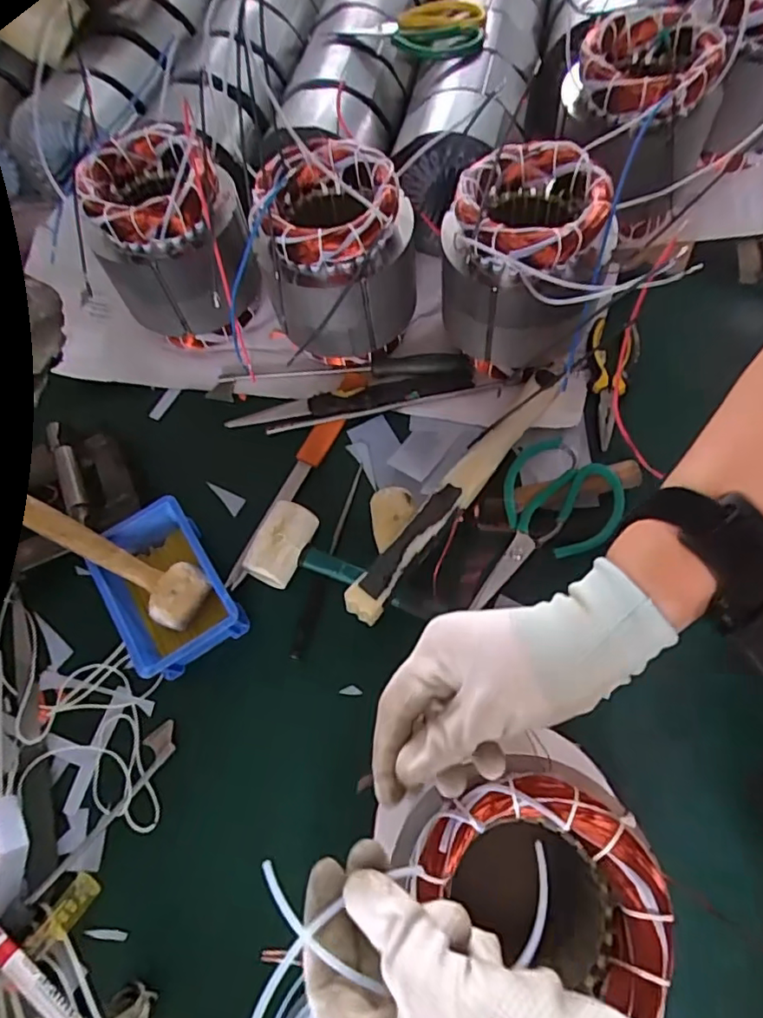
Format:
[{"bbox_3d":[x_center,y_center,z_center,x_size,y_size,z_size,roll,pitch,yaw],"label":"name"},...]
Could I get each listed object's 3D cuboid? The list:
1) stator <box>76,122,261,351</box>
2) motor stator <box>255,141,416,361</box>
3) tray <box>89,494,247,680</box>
[{"bbox_3d":[-0.218,-0.281,0.625,0.146,0.173,0.161,-11,68,-1],"label":"stator"},{"bbox_3d":[-0.042,-0.254,0.600,0.149,0.172,0.134,-5,68,2],"label":"motor stator"},{"bbox_3d":[-0.201,0.074,0.544,0.098,0.053,0.149,-31,69,-9],"label":"tray"}]

